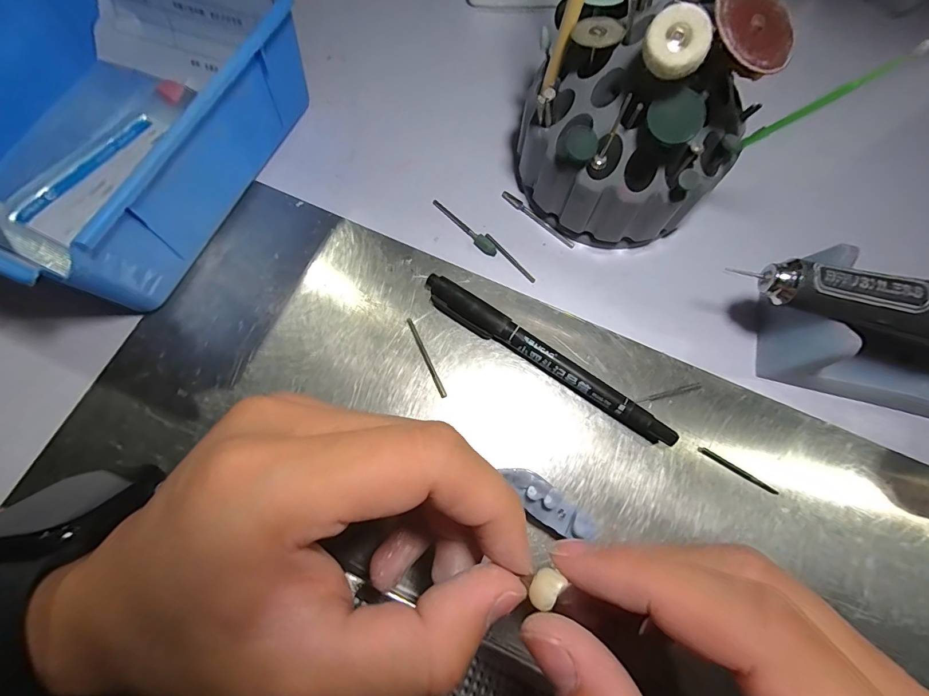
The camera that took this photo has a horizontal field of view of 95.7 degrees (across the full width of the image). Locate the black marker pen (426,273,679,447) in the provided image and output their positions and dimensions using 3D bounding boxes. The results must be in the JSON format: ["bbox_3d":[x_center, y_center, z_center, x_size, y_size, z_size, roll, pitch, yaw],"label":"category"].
[{"bbox_3d":[0.038,0.005,0.203,0.133,0.013,0.012,33,75,8],"label":"black marker pen"}]

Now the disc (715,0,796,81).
[{"bbox_3d":[0.100,-0.111,0.144,0.033,0.004,0.033,0,90,-16],"label":"disc"}]

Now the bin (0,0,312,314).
[{"bbox_3d":[-0.180,-0.111,0.206,0.151,0.069,0.155,22,74,5],"label":"bin"}]

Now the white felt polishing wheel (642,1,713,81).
[{"bbox_3d":[0.074,-0.107,0.147,0.021,0.007,0.022,0,96,4],"label":"white felt polishing wheel"}]

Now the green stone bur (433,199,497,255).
[{"bbox_3d":[0.000,-0.066,0.229,0.046,0.005,0.006,43,76,11],"label":"green stone bur"}]

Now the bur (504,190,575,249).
[{"bbox_3d":[0.041,-0.072,0.232,0.049,0.004,0.004,38,74,10],"label":"bur"}]

